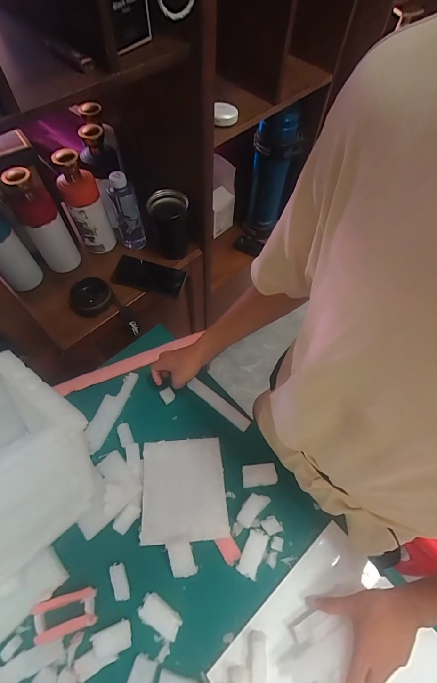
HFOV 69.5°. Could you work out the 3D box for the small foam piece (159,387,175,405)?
[{"bbox_3d":[-0.107,0.112,0.661,0.027,0.017,0.030,-27,66,-15],"label":"small foam piece"}]

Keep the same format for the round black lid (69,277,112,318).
[{"bbox_3d":[-0.275,-0.095,0.677,0.079,0.023,0.087,-7,62,-5],"label":"round black lid"}]

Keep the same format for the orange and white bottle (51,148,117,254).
[{"bbox_3d":[-0.287,-0.295,0.683,0.076,0.213,0.065,-23,65,-13],"label":"orange and white bottle"}]

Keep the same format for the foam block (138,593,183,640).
[{"bbox_3d":[-0.092,0.435,0.501,0.068,0.010,0.035,27,64,12],"label":"foam block"}]

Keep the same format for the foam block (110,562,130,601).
[{"bbox_3d":[-0.160,0.390,0.511,0.023,0.018,0.052,-18,64,-11],"label":"foam block"}]

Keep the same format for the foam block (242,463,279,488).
[{"bbox_3d":[0.077,0.252,0.596,0.064,0.018,0.036,-5,62,-4],"label":"foam block"}]

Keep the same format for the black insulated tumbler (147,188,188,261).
[{"bbox_3d":[-0.110,-0.260,0.724,0.077,0.144,0.076,1,62,-1],"label":"black insulated tumbler"}]

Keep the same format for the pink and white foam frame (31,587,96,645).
[{"bbox_3d":[-0.236,0.419,0.485,0.089,0.016,0.051,-13,63,-9],"label":"pink and white foam frame"}]

